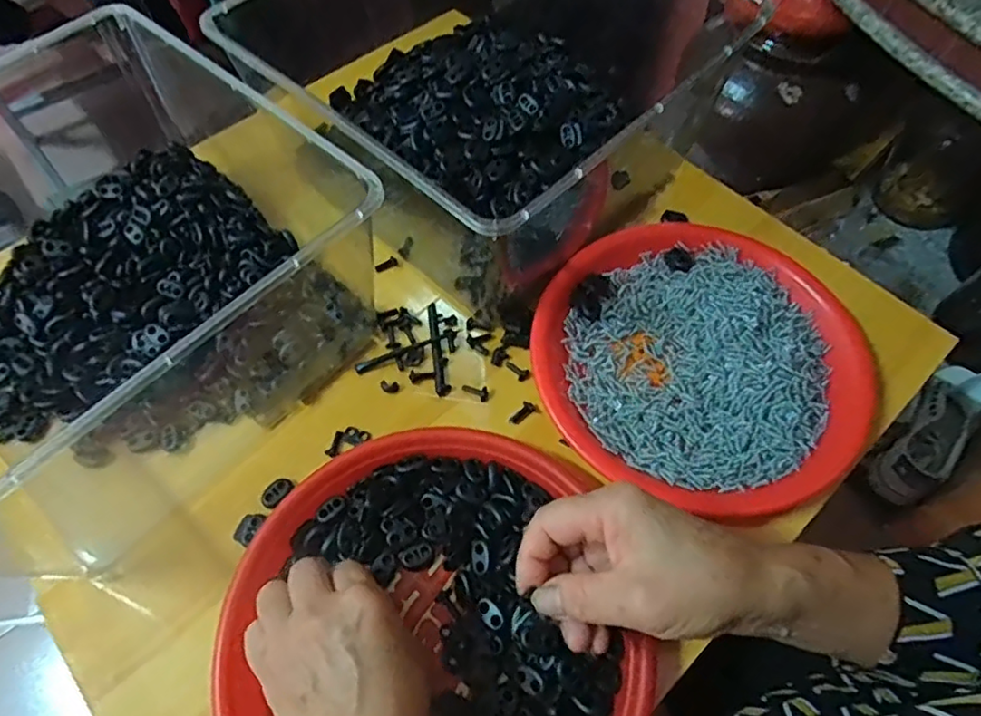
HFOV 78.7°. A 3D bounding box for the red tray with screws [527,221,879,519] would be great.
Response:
[{"bbox_3d":[0.150,-0.003,0.429,0.221,0.024,0.221,36,67,20],"label":"red tray with screws"}]

